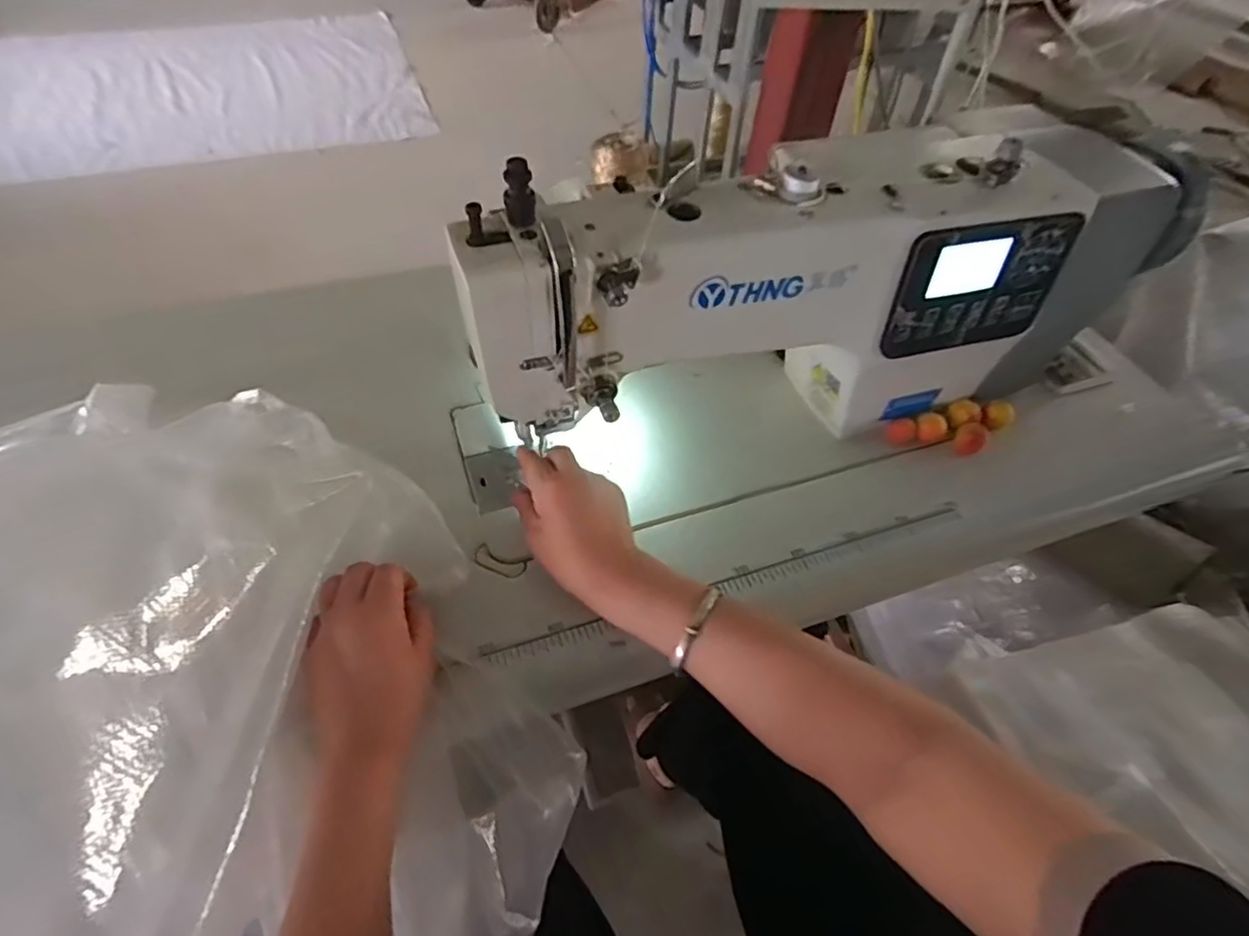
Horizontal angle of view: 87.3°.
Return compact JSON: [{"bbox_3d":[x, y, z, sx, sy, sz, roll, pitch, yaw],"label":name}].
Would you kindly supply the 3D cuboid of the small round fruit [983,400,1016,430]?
[{"bbox_3d":[0.355,-0.050,0.624,0.025,0.022,0.025,2,52,-3],"label":"small round fruit"}]

